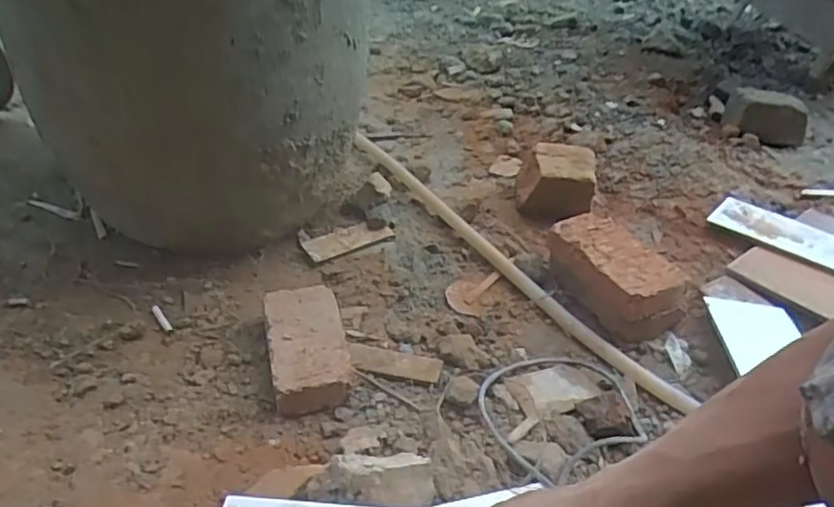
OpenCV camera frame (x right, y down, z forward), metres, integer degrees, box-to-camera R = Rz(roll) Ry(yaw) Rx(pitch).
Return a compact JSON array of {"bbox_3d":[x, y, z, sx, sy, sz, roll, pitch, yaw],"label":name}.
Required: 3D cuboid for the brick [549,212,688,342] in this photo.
[{"bbox_3d":[0.278,0.031,0.934,0.108,0.084,0.195,-19,43,-27],"label":"brick"}]

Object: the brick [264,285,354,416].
[{"bbox_3d":[-0.138,0.112,0.813,0.090,0.051,0.192,-6,39,-13],"label":"brick"}]

